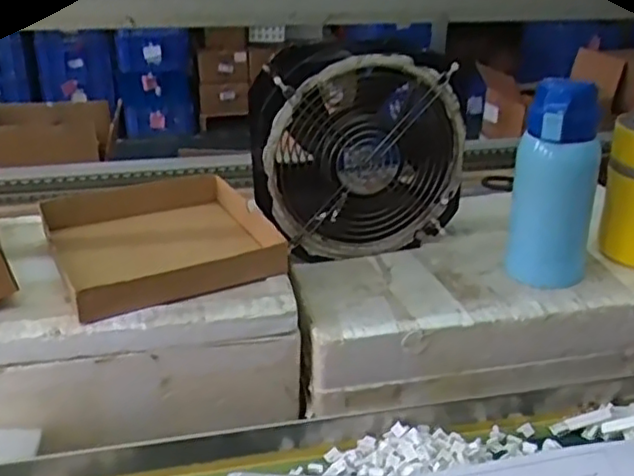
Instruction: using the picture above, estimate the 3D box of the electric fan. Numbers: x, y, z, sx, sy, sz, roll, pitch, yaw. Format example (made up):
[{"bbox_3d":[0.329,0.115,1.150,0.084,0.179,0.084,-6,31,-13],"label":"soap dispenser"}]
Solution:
[{"bbox_3d":[0.038,-0.104,0.772,0.224,0.237,0.133,-6,25,-13],"label":"electric fan"}]

